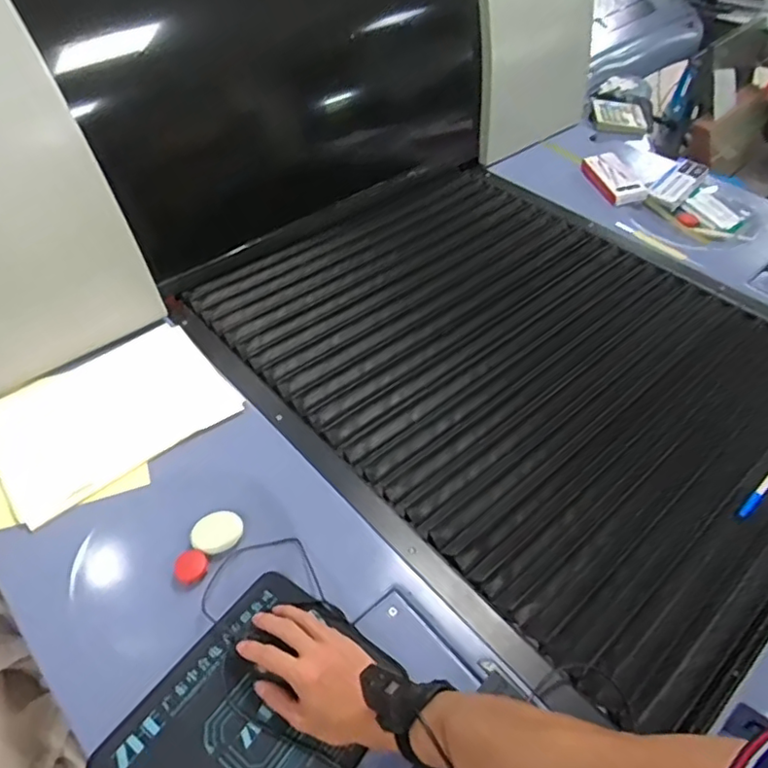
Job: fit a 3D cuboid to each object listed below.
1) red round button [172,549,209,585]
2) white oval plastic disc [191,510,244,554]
[{"bbox_3d":[-0.230,0.218,0.706,0.039,0.008,0.040,0,48,0],"label":"red round button"},{"bbox_3d":[-0.208,0.185,0.737,0.062,0.013,0.048,-17,50,-14],"label":"white oval plastic disc"}]

